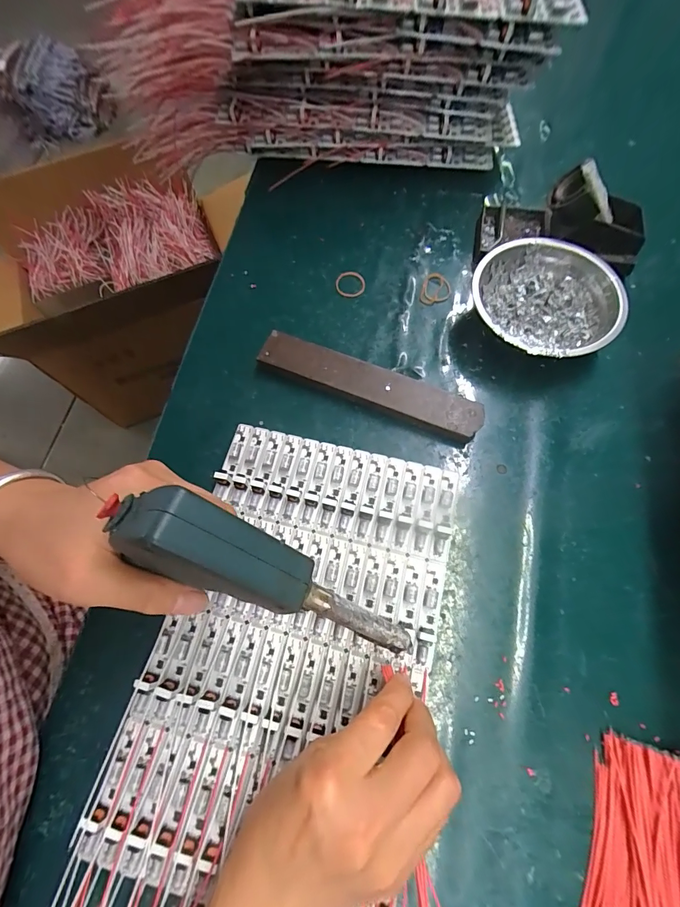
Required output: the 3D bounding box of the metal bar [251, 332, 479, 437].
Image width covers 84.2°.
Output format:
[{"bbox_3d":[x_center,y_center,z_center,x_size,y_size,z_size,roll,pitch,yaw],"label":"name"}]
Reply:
[{"bbox_3d":[0.024,-0.061,0.329,0.198,0.020,0.034,23,72,10],"label":"metal bar"}]

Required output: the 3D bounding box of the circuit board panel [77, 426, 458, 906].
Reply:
[{"bbox_3d":[-0.032,0.128,0.266,0.187,0.014,0.290,13,71,7],"label":"circuit board panel"}]

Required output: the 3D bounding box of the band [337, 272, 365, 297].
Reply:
[{"bbox_3d":[0.010,-0.169,0.373,0.029,0.004,0.030,-4,70,1],"label":"band"}]

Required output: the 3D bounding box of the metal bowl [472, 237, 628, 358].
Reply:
[{"bbox_3d":[0.177,-0.129,0.334,0.120,0.043,0.120,-1,70,2],"label":"metal bowl"}]

